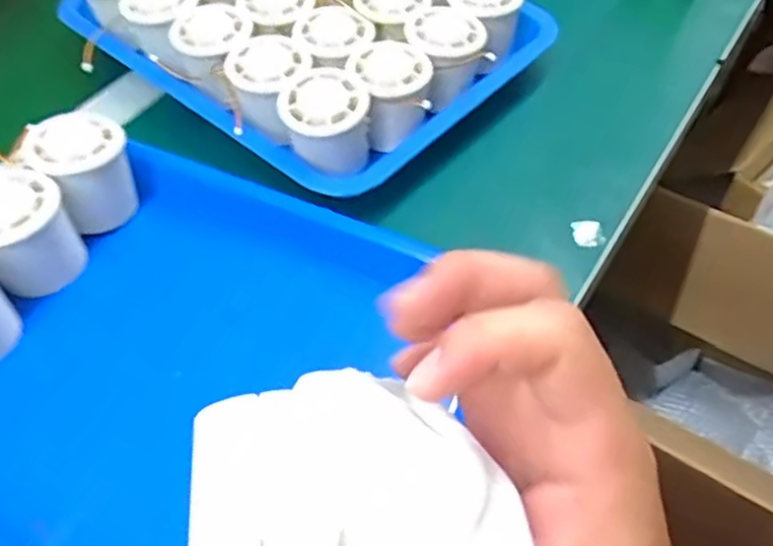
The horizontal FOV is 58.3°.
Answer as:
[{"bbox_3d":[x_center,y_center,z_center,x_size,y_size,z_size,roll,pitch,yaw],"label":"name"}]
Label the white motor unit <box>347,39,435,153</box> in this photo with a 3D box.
[{"bbox_3d":[0.003,-0.124,0.485,0.056,0.051,0.060,-6,51,-5],"label":"white motor unit"}]

